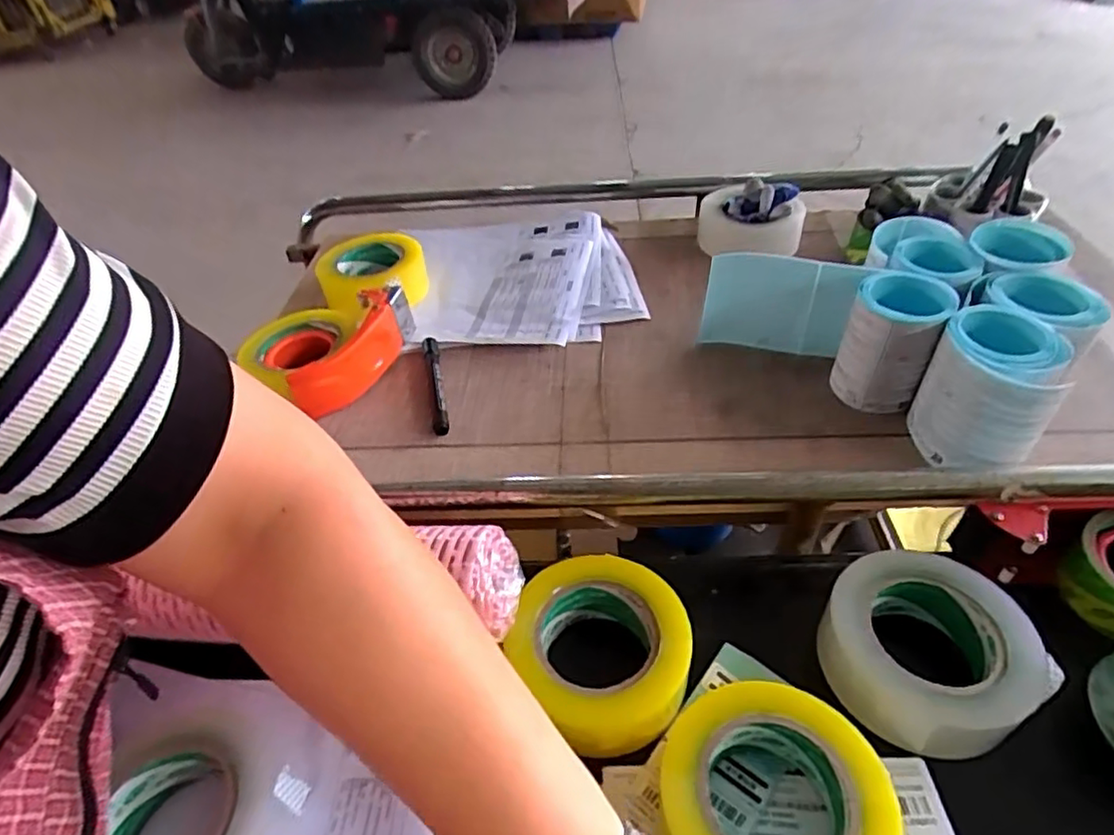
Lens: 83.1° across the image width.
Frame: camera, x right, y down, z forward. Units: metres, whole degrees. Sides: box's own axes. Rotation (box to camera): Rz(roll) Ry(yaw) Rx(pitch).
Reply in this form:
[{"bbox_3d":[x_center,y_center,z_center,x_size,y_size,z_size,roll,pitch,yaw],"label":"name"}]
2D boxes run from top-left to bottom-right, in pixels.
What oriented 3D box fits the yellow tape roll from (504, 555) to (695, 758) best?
[{"bbox_3d":[0.033,0.159,0.434,0.110,0.046,0.121,2,44,-2],"label":"yellow tape roll"}]

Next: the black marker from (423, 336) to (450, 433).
[{"bbox_3d":[-0.121,-0.037,0.620,0.015,0.016,0.138,-7,45,-11],"label":"black marker"}]

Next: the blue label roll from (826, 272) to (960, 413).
[{"bbox_3d":[0.290,-0.063,0.558,0.075,0.110,0.070,25,48,20],"label":"blue label roll"}]

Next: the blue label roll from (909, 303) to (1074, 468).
[{"bbox_3d":[0.335,-0.016,0.503,0.091,0.109,0.095,2,44,-2],"label":"blue label roll"}]

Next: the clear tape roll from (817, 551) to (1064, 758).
[{"bbox_3d":[0.249,0.150,0.417,0.126,0.050,0.117,2,44,-2],"label":"clear tape roll"}]

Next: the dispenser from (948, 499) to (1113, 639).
[{"bbox_3d":[0.383,0.111,0.446,0.155,0.056,0.094,-2,43,3],"label":"dispenser"}]

